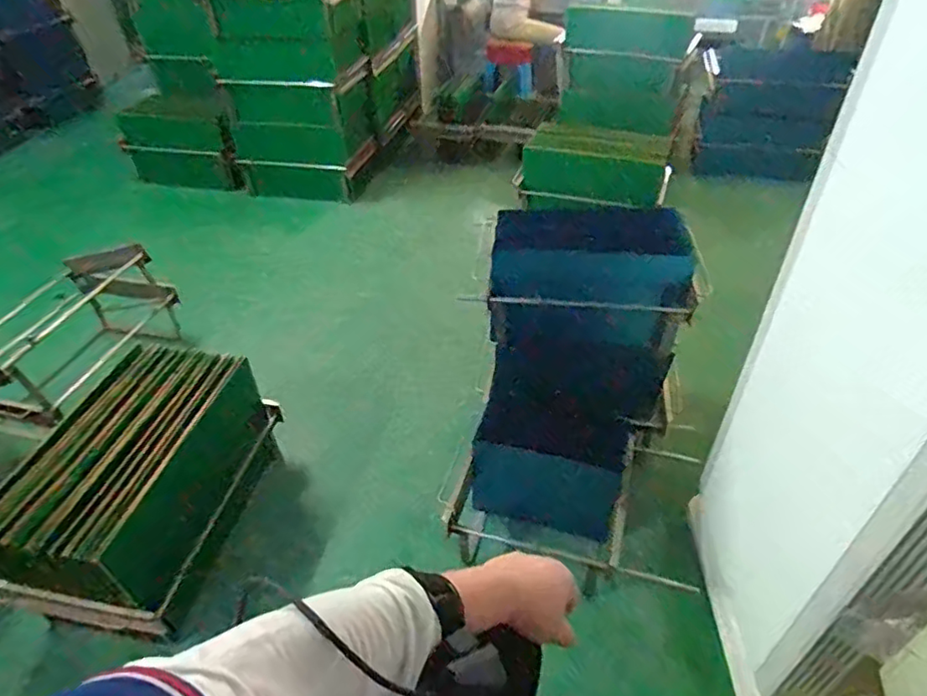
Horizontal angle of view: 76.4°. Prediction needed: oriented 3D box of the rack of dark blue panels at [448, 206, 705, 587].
[{"bbox_3d":[0.330,0.088,1.677,0.602,0.693,0.819,6,42,9],"label":"rack of dark blue panels"}]

